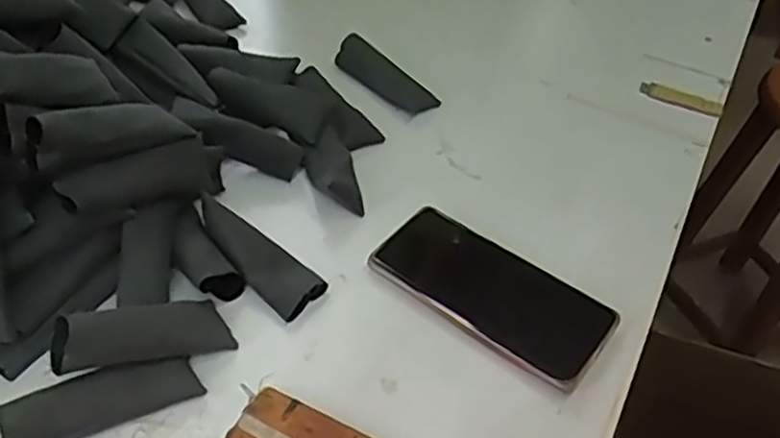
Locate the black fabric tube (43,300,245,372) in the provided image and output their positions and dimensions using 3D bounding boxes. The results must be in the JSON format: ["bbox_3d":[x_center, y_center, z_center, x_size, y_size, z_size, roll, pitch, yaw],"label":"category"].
[{"bbox_3d":[-0.141,0.068,0.417,0.102,0.027,0.032,2,34,-49],"label":"black fabric tube"}]

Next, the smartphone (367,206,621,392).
[{"bbox_3d":[0.067,0.048,0.487,0.159,0.011,0.076,31,50,24],"label":"smartphone"}]

